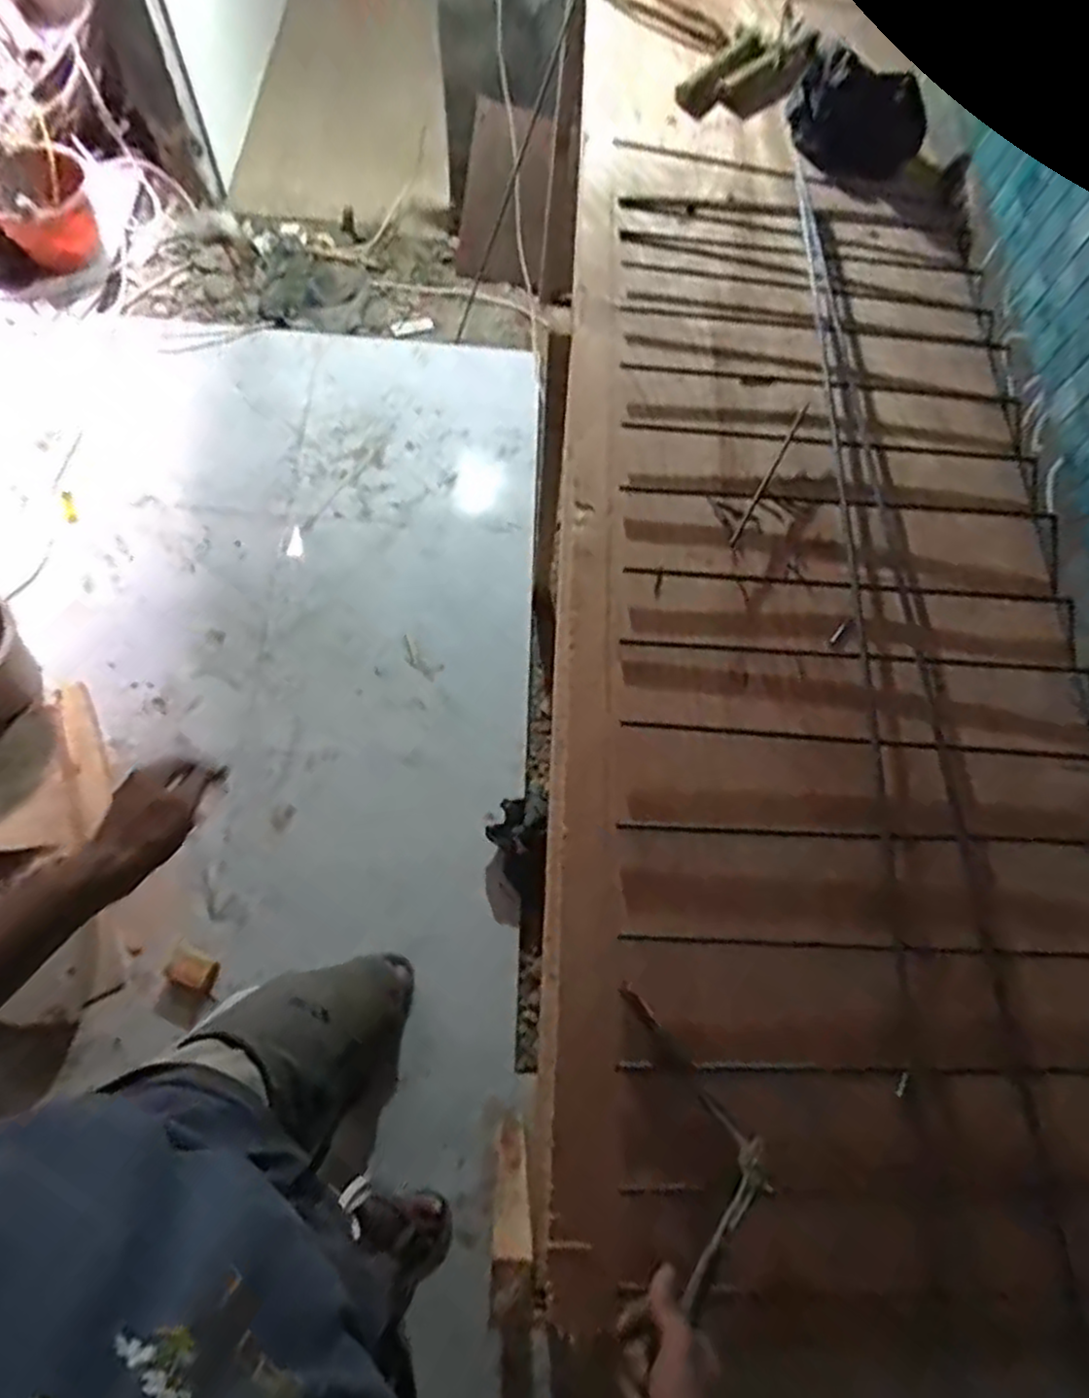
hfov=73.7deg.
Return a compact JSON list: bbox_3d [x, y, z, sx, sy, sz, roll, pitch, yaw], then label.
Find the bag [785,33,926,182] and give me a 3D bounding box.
[{"bbox_3d":[0.554,-1.032,1.277,0.232,0.122,0.131,21,67,2],"label":"bag"}]

